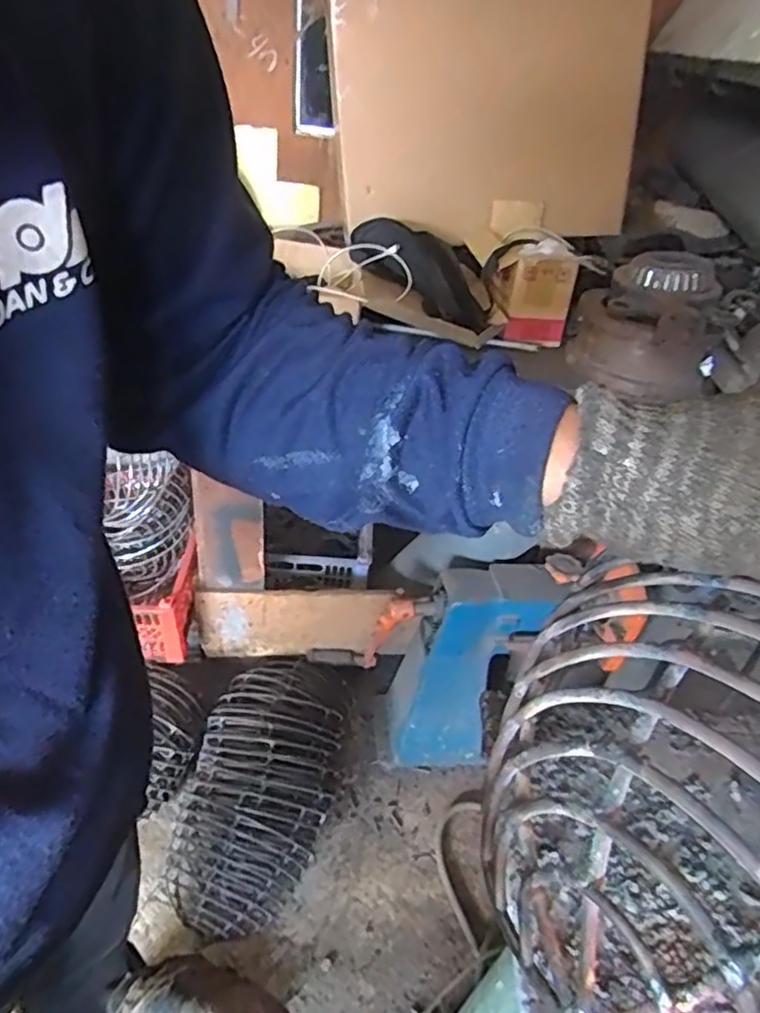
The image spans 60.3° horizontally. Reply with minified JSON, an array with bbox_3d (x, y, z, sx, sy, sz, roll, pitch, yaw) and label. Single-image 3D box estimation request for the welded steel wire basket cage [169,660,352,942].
[{"bbox_3d":[-0.205,0.486,1.201,0.245,0.176,0.500,8,37,2],"label":"welded steel wire basket cage"}]

